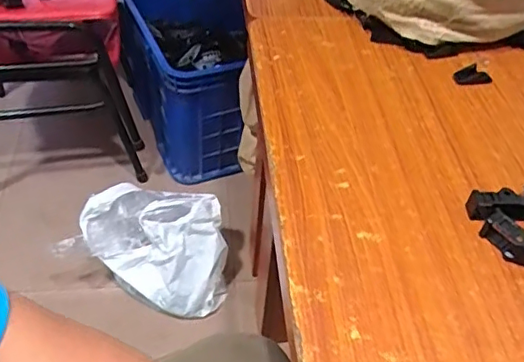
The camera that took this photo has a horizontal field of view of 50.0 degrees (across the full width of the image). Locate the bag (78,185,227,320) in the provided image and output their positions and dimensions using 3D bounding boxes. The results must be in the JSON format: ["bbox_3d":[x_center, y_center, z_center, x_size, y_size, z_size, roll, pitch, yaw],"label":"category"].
[{"bbox_3d":[-0.193,0.115,1.053,0.270,0.138,0.175,17,47,11],"label":"bag"}]

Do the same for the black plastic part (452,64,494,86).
[{"bbox_3d":[0.234,-0.116,0.625,0.038,0.008,0.031,-24,52,-26],"label":"black plastic part"}]

